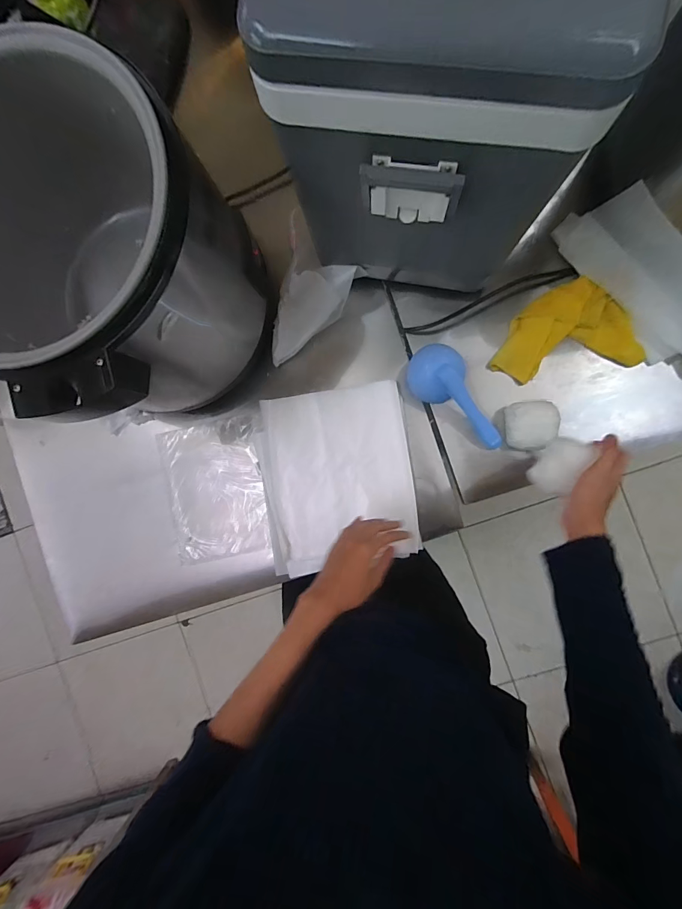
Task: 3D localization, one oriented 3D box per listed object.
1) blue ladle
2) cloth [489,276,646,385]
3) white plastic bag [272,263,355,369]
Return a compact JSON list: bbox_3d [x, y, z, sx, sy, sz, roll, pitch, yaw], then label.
[{"bbox_3d":[0.182,-0.088,0.604,0.090,0.056,0.204,-28,88,6],"label":"blue ladle"},{"bbox_3d":[0.368,-0.205,0.607,0.225,0.027,0.143,-9,90,7],"label":"cloth"},{"bbox_3d":[-0.060,-0.251,0.636,0.082,0.058,0.205,47,111,4],"label":"white plastic bag"}]

